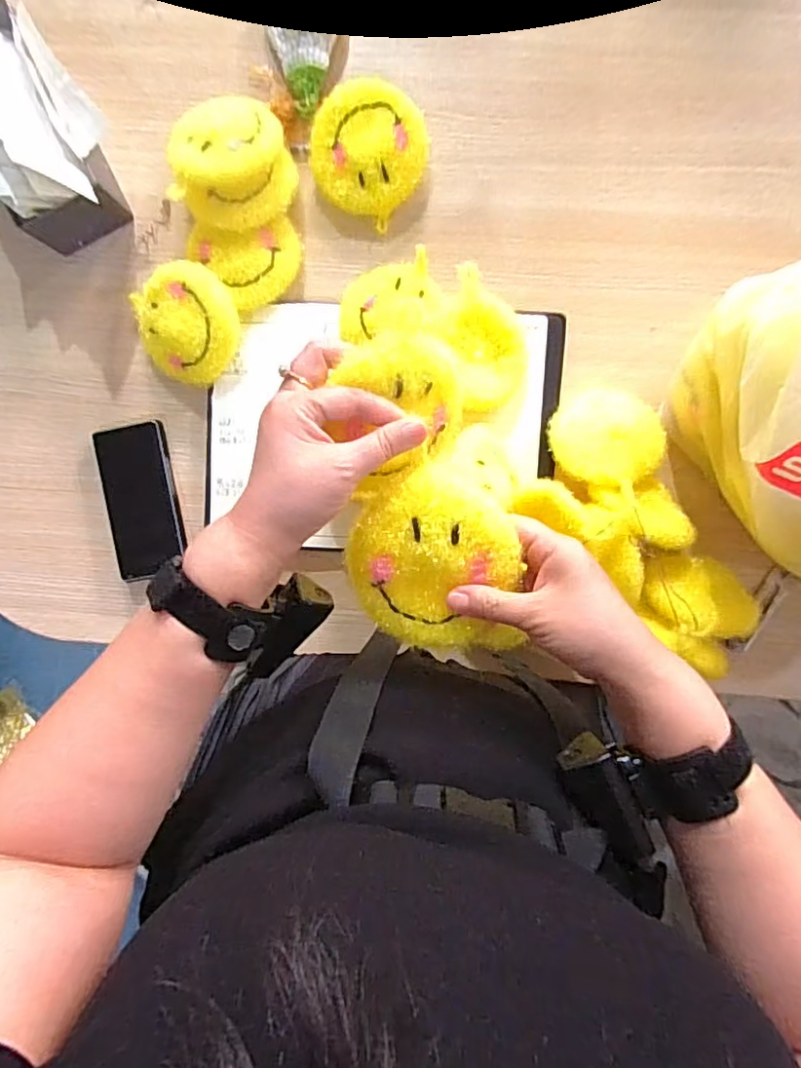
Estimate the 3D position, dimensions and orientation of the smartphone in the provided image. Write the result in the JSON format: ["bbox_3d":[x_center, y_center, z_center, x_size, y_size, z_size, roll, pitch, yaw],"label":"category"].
[{"bbox_3d":[-0.277,-0.035,0.621,0.075,0.011,0.159,-9,93,3],"label":"smartphone"}]

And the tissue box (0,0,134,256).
[{"bbox_3d":[-0.349,-0.387,0.552,0.122,0.092,0.189,-20,94,4],"label":"tissue box"}]

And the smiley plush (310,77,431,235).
[{"bbox_3d":[-0.031,-0.380,0.575,0.110,0.032,0.111,0,95,3],"label":"smiley plush"}]

